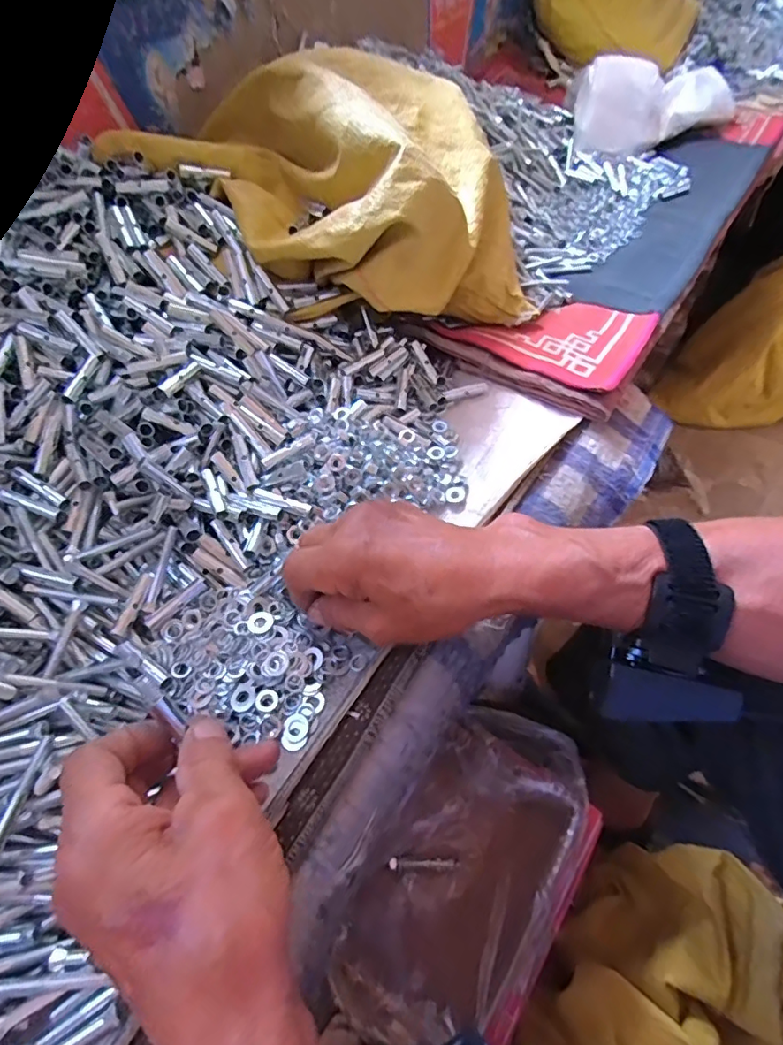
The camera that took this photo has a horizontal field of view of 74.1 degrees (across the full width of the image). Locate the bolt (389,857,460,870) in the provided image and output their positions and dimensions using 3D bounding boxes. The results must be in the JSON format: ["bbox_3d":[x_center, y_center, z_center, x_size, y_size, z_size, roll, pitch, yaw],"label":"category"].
[{"bbox_3d":[0.027,0.277,0.422,0.056,0.010,0.008,-3,54,1],"label":"bolt"}]

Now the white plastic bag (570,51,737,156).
[{"bbox_3d":[0.373,-0.601,0.729,0.239,0.080,0.111,-25,57,-14],"label":"white plastic bag"}]

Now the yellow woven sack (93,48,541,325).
[{"bbox_3d":[-0.039,-0.296,0.484,0.357,0.164,0.247,25,59,20],"label":"yellow woven sack"}]

